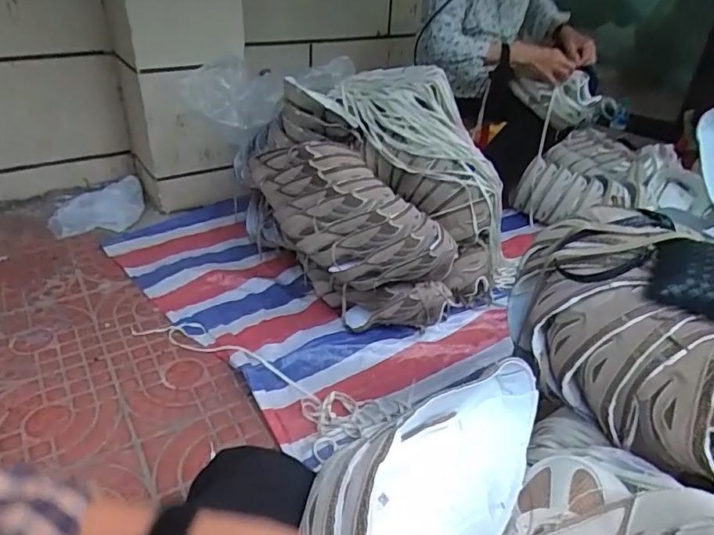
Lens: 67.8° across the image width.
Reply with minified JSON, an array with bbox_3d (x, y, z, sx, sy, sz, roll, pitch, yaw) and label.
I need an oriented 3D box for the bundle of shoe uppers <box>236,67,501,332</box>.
[{"bbox_3d":[0.014,-0.185,1.288,0.448,0.486,0.578,-19,40,-27],"label":"bundle of shoe uppers"}]

